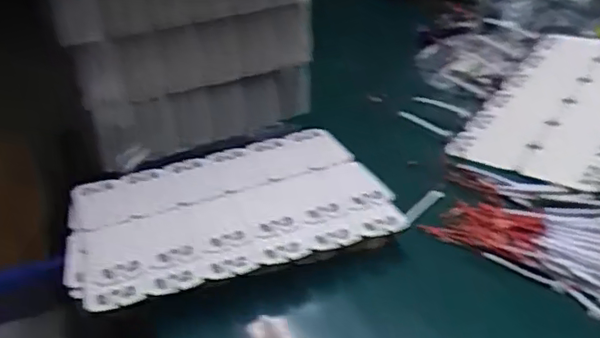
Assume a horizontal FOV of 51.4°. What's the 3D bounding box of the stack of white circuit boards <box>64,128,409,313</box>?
[{"bbox_3d":[-0.074,0.047,0.640,0.308,0.039,0.210,-14,33,-15],"label":"stack of white circuit boards"}]

